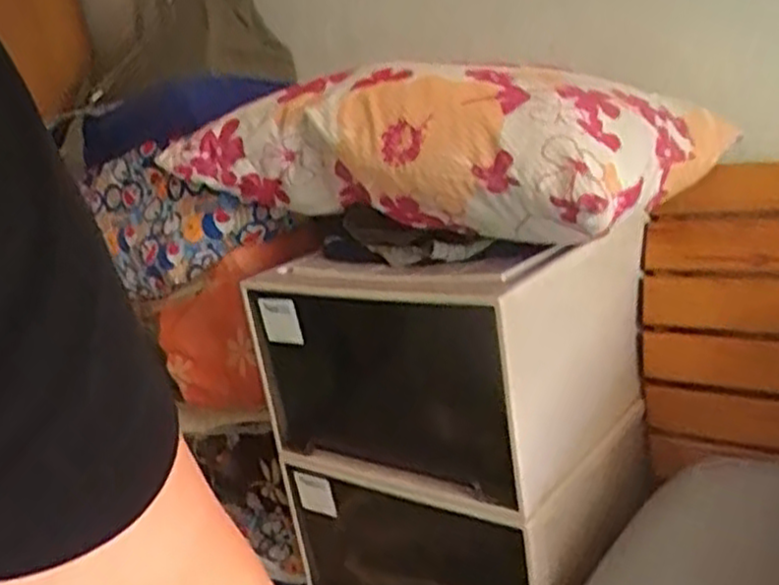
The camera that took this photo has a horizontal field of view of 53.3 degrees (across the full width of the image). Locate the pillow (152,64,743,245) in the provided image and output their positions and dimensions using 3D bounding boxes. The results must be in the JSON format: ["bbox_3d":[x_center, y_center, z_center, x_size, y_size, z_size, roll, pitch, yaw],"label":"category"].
[{"bbox_3d":[0.075,-0.211,1.087,0.629,0.207,0.459,4,21,40],"label":"pillow"}]

